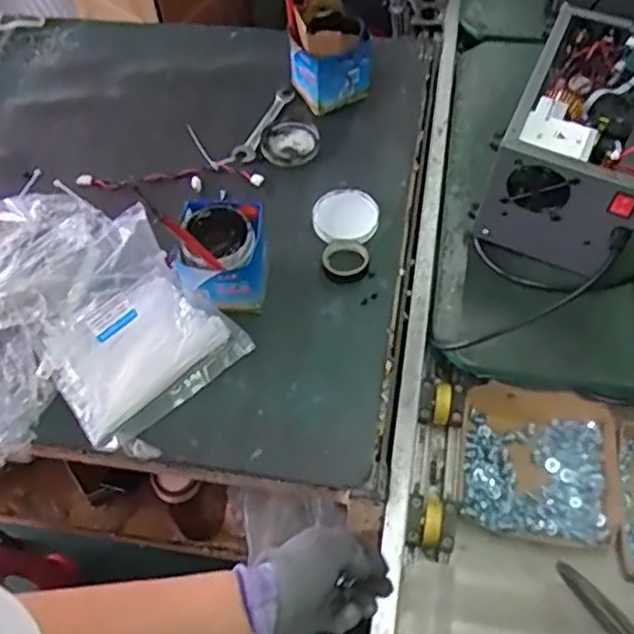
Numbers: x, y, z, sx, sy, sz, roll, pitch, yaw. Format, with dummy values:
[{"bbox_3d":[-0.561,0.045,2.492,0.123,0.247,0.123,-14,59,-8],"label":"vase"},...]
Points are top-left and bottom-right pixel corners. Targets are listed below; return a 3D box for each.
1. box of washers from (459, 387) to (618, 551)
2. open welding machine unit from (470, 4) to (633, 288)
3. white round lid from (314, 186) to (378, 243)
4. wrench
[{"bbox_3d":[0.254,0.170,0.774,0.167,0.034,0.169,9,59,9],"label":"box of washers"},{"bbox_3d":[0.332,-0.214,0.840,0.177,0.164,0.304,24,62,17],"label":"open welding machine unit"},{"bbox_3d":[0.036,-0.134,0.894,0.087,0.014,0.088,-2,68,5],"label":"white round lid"},{"bbox_3d":[-0.076,-0.296,1.006,0.032,0.012,0.175,19,61,15],"label":"wrench"}]

